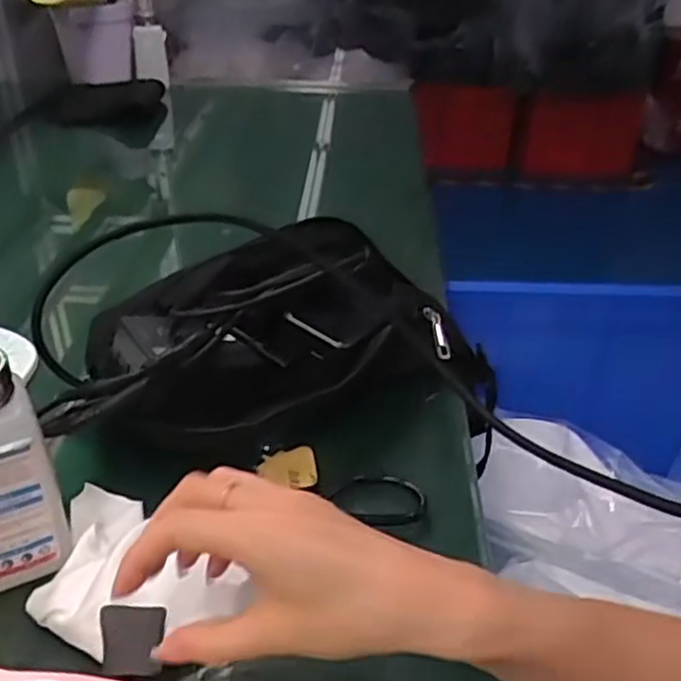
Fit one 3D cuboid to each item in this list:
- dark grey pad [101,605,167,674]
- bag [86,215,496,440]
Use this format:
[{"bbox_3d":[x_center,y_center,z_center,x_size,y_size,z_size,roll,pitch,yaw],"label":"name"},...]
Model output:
[{"bbox_3d":[-0.100,0.142,0.347,0.029,0.004,0.030,2,63,-1],"label":"dark grey pad"},{"bbox_3d":[-0.024,-0.009,0.526,0.284,0.109,0.151,-11,34,-18],"label":"bag"}]

